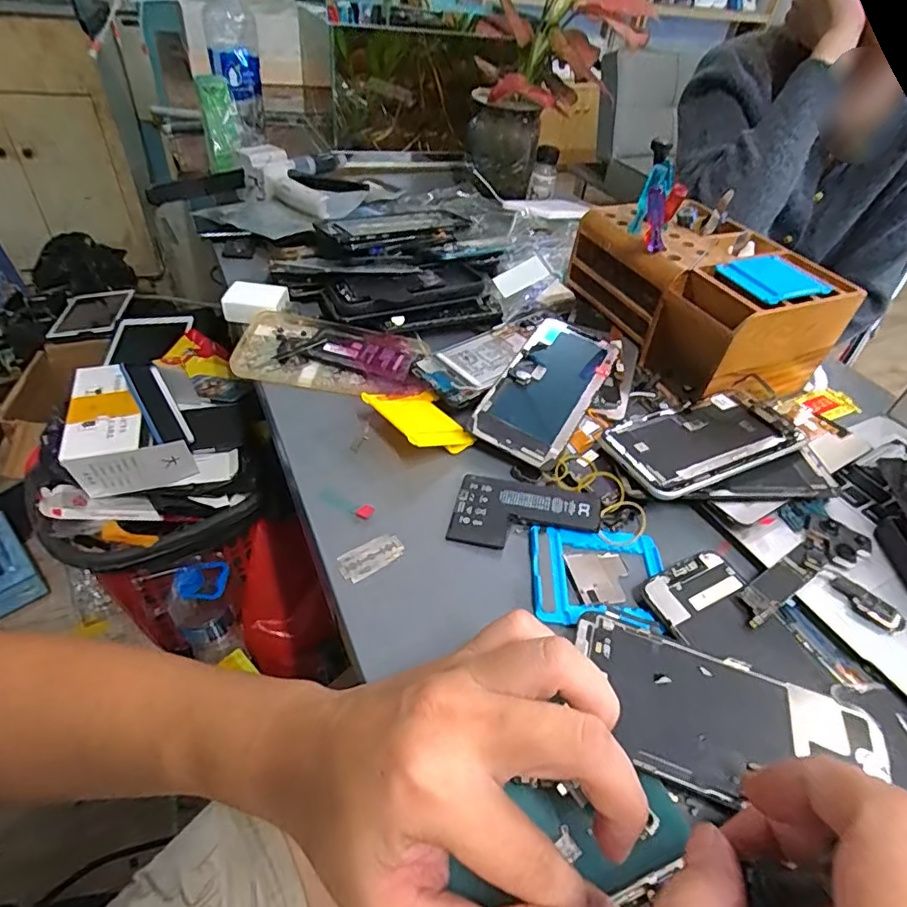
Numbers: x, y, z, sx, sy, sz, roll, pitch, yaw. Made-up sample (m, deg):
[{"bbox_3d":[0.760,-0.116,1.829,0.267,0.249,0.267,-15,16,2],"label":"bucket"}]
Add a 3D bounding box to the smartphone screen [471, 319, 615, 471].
[{"bbox_3d":[0.077,-0.055,0.440,0.069,0.006,0.147,30,58,13],"label":"smartphone screen"}]

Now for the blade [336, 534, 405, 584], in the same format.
[{"bbox_3d":[-0.051,0.065,0.341,0.042,0.004,0.022,-25,56,-29],"label":"blade"}]

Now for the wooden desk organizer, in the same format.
[{"bbox_3d":[0.224,-0.146,0.508,0.140,0.100,0.207,-13,47,-20],"label":"wooden desk organizer"}]

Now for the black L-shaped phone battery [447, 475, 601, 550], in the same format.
[{"bbox_3d":[0.049,0.042,0.369,0.096,0.006,0.060,9,50,8],"label":"black L-shaped phone battery"}]

